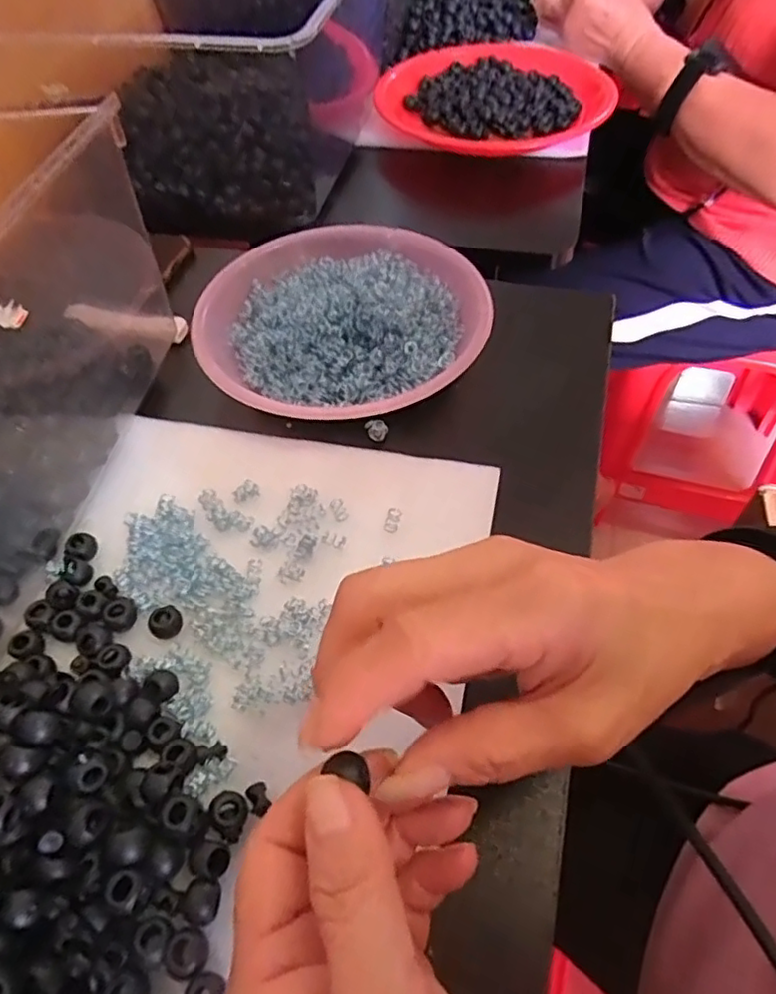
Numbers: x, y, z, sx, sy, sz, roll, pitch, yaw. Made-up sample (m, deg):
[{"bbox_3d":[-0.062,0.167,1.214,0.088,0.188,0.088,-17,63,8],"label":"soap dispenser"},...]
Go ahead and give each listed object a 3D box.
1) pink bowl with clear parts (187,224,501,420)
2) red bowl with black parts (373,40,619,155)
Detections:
[{"bbox_3d":[-0.029,-0.118,0.417,0.181,0.048,0.178,-1,54,1],"label":"pink bowl with clear parts"},{"bbox_3d":[0.105,-0.390,0.625,0.214,0.054,0.212,-1,54,1],"label":"red bowl with black parts"}]

